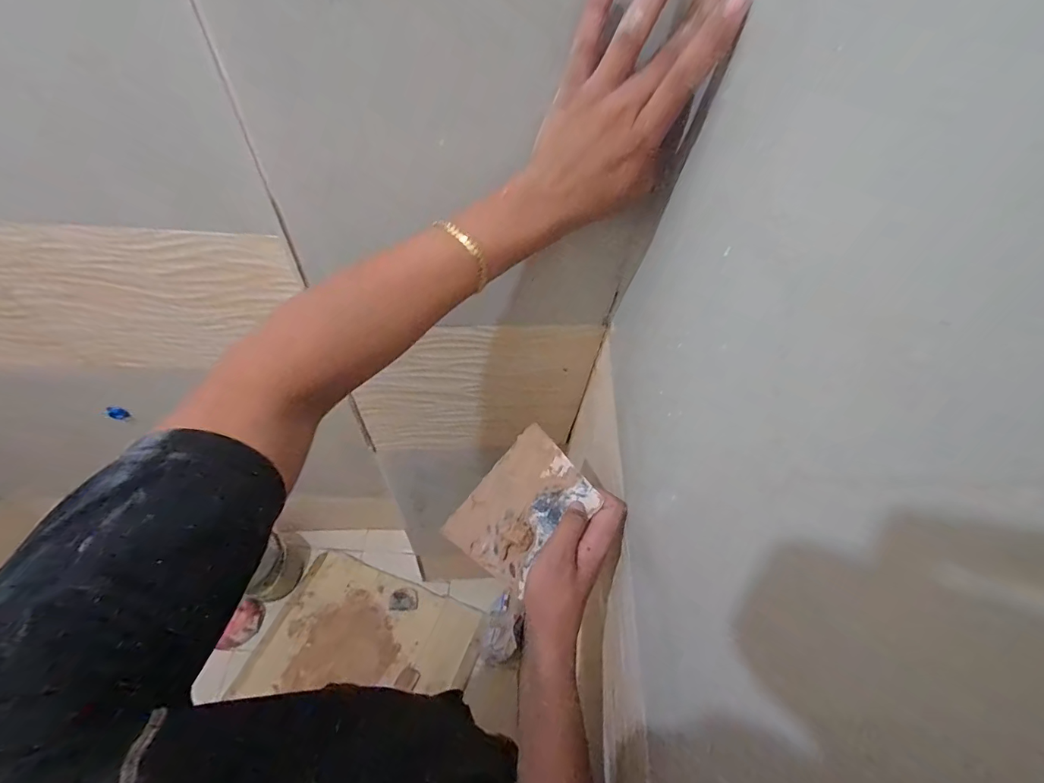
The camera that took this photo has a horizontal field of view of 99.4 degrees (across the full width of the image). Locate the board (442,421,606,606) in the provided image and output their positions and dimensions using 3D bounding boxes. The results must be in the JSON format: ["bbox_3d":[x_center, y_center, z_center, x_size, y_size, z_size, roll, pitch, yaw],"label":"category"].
[{"bbox_3d":[0.000,0.104,0.400,0.092,0.012,0.125,37,81,26],"label":"board"}]

